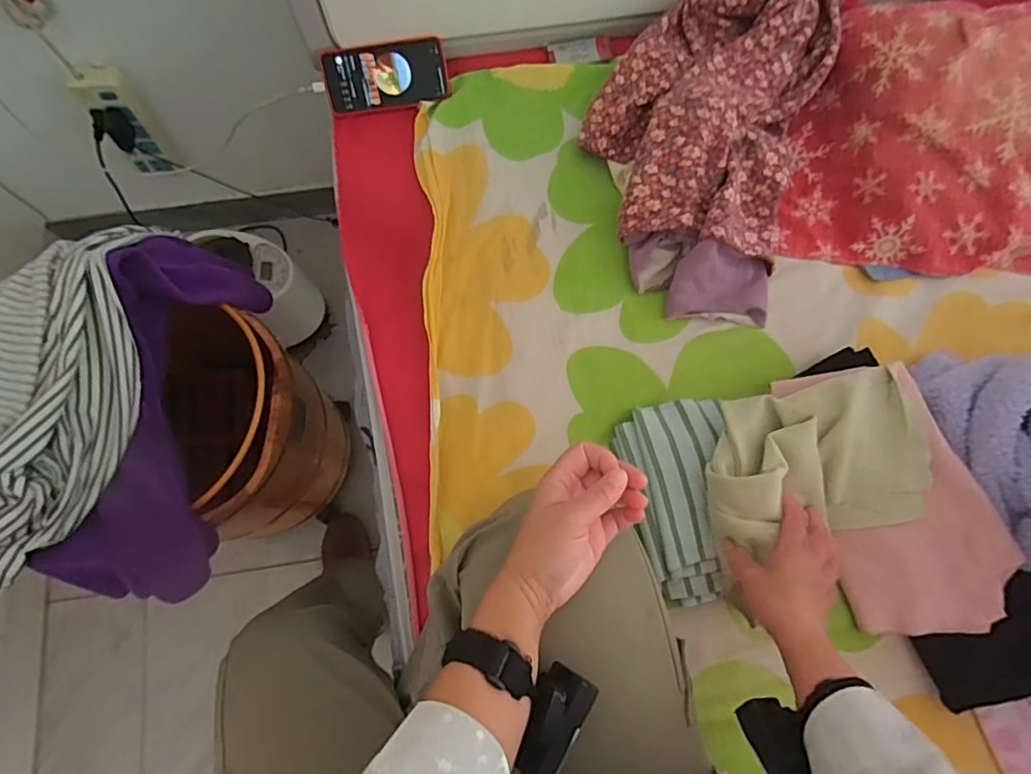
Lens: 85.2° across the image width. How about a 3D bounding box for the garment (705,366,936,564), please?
[{"bbox_3d":[0.293,0.074,0.557,0.220,0.060,0.148,-11,74,-4],"label":"garment"}]

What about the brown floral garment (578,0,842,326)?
[{"bbox_3d":[0.222,-0.309,0.668,0.259,0.095,0.433,18,74,5],"label":"brown floral garment"}]

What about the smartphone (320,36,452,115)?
[{"bbox_3d":[-0.164,-0.395,0.714,0.153,0.014,0.074,-9,118,-3],"label":"smartphone"}]

